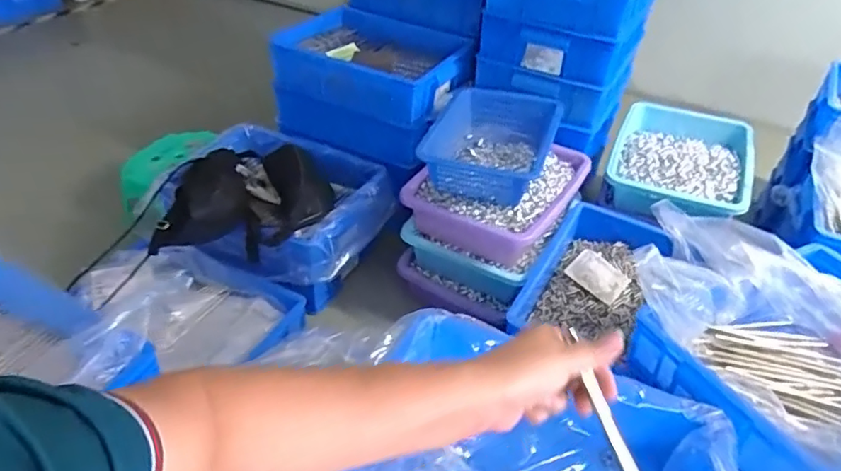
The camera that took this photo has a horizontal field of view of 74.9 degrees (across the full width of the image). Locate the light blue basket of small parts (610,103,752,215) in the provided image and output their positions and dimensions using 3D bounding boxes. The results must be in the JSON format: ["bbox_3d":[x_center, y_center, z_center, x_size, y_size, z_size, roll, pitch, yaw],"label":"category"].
[{"bbox_3d":[0.606,-0.183,1.285,0.293,0.103,0.413,20,43,18],"label":"light blue basket of small parts"}]

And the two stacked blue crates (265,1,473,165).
[{"bbox_3d":[-0.121,-0.355,1.326,0.452,0.217,0.328,16,42,14],"label":"two stacked blue crates"}]

